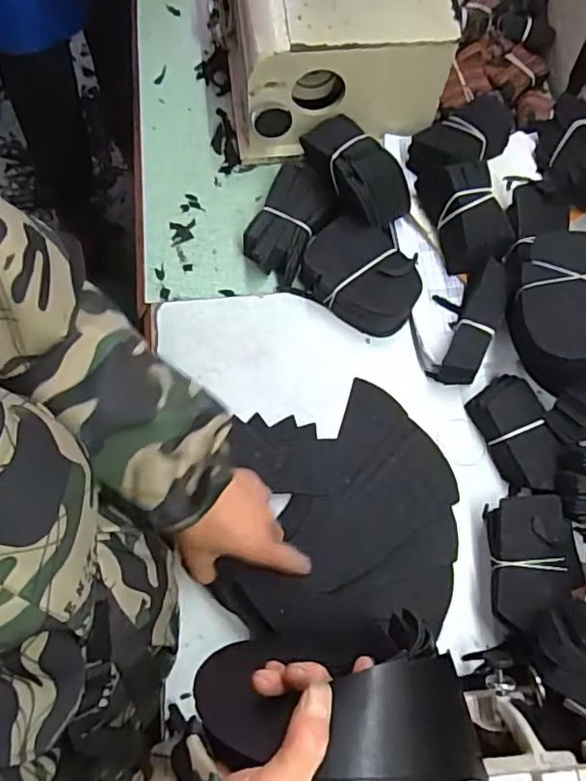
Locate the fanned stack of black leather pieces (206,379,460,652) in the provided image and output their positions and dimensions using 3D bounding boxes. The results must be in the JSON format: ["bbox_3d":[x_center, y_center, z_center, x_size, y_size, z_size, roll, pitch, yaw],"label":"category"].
[{"bbox_3d":[0.050,0.108,0.540,0.215,0.055,0.234,3,71,3],"label":"fanned stack of black leather pieces"}]

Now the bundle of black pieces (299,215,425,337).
[{"bbox_3d":[0.076,-0.129,0.618,0.136,0.040,0.097,37,76,13],"label":"bundle of black pieces"}]

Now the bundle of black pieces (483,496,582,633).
[{"bbox_3d":[0.215,0.159,0.525,0.067,0.050,0.117,3,71,3],"label":"bundle of black pieces"}]

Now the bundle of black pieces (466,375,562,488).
[{"bbox_3d":[0.222,0.047,0.568,0.070,0.043,0.120,-22,72,-6],"label":"bundle of black pieces"}]

